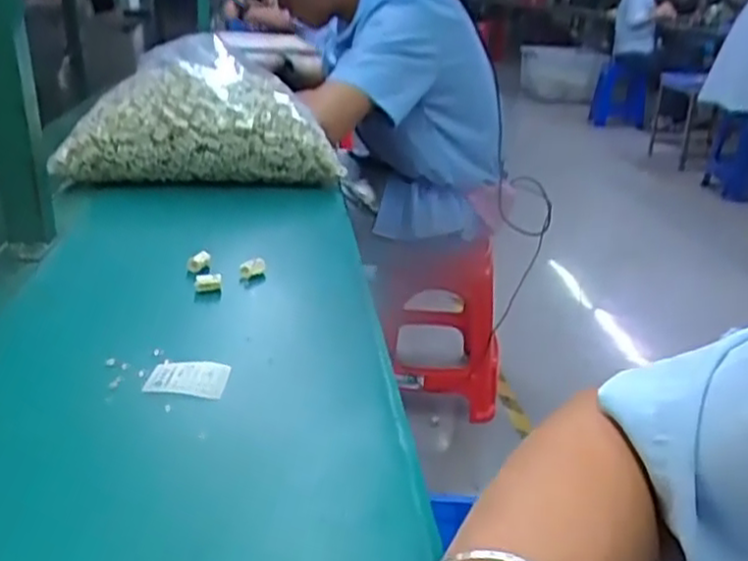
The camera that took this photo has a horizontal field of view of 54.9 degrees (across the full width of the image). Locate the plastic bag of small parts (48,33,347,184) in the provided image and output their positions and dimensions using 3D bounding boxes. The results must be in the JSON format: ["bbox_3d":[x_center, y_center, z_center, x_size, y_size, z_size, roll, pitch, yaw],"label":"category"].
[{"bbox_3d":[-0.226,-0.222,0.986,0.343,0.168,0.231,-1,23,-6],"label":"plastic bag of small parts"}]

